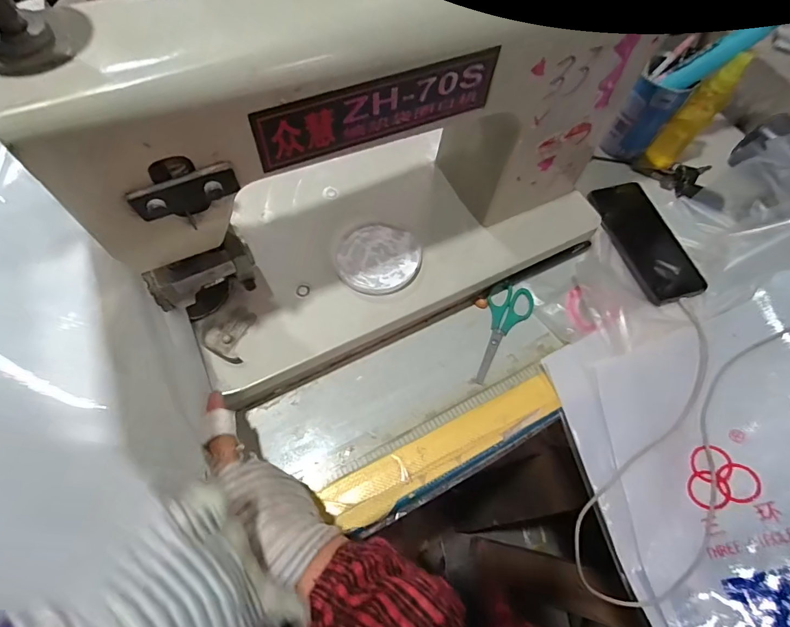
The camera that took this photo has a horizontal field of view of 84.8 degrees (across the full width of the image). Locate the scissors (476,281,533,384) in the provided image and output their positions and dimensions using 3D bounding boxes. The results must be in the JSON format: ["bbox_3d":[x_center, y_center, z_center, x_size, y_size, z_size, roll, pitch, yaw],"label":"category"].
[{"bbox_3d":[0.118,0.020,0.477,0.049,0.006,0.124,20,62,7],"label":"scissors"}]

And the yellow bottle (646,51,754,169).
[{"bbox_3d":[0.381,-0.253,0.549,0.039,0.153,0.031,34,64,14],"label":"yellow bottle"}]

